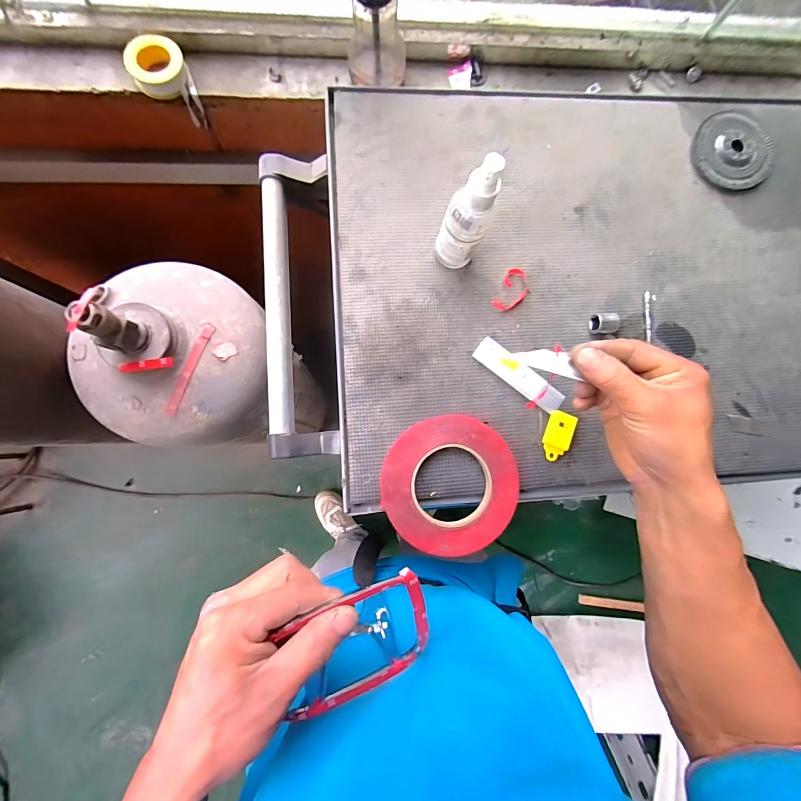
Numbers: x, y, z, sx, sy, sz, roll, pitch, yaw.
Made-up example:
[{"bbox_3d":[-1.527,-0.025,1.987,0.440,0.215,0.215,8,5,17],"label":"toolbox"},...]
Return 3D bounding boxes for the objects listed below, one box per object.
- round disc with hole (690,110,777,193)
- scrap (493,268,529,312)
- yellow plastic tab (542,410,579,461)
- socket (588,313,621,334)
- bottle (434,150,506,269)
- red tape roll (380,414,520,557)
[{"bbox_3d":[0.389,-0.291,0.429,0.089,0.012,0.092,0,85,-4],"label":"round disc with hole"},{"bbox_3d":[0.123,-0.119,0.400,0.031,0.006,0.049,28,84,-1],"label":"scrap"},{"bbox_3d":[0.166,0.038,0.386,0.026,0.014,0.051,18,84,-2],"label":"yellow plastic tab"},{"bbox_3d":[0.221,-0.084,0.398,0.025,0.026,0.020,4,85,-4],"label":"socket"},{"bbox_3d":[0.060,-0.161,0.334,0.036,0.130,0.032,-16,86,-5],"label":"bottle"},{"bbox_3d":[0.050,0.083,0.370,0.135,0.012,0.133,0,85,-4],"label":"red tape roll"}]

